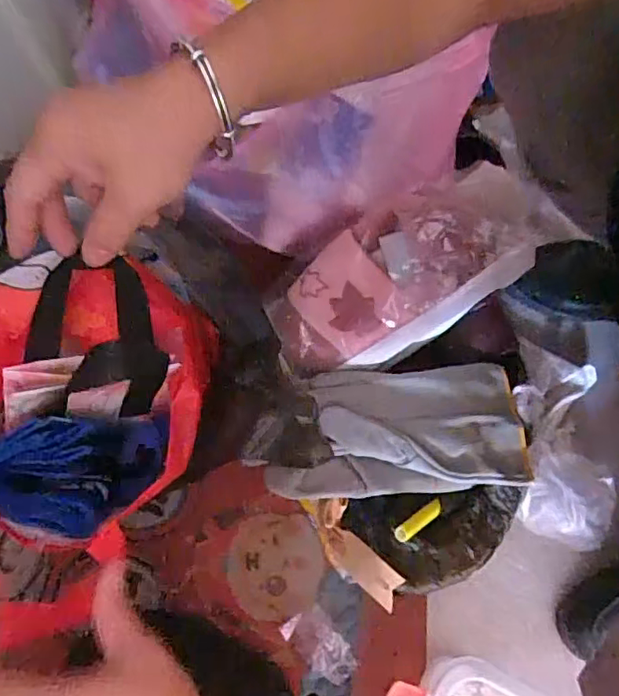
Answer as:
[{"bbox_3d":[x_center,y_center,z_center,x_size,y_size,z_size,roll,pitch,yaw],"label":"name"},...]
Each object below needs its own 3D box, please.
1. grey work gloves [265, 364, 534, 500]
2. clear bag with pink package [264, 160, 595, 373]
[{"bbox_3d":[0.091,0.082,0.580,0.253,0.048,0.127,-5,73,0],"label":"grey work gloves"},{"bbox_3d":[0.085,-0.070,0.570,0.282,0.089,0.123,-29,73,19],"label":"clear bag with pink package"}]

